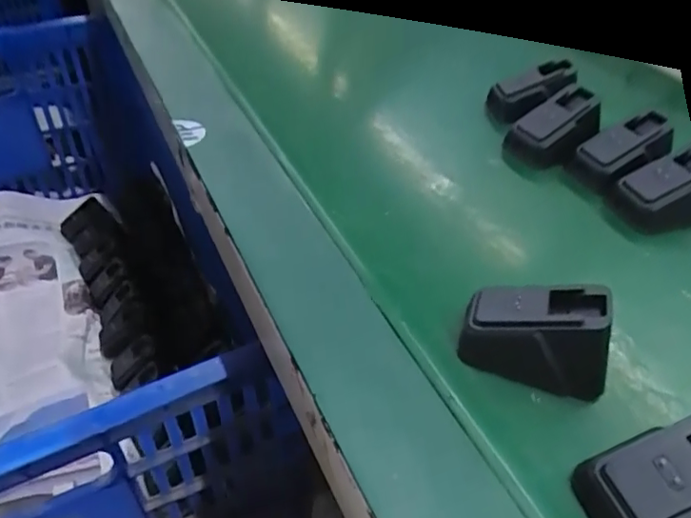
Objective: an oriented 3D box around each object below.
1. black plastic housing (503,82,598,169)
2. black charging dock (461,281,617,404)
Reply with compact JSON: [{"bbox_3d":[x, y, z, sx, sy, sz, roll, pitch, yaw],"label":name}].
[{"bbox_3d":[0.155,-0.095,0.407,0.064,0.046,0.037,-22,47,-24],"label":"black plastic housing"},{"bbox_3d":[0.091,0.034,0.261,0.066,0.039,0.034,14,43,13],"label":"black charging dock"}]

